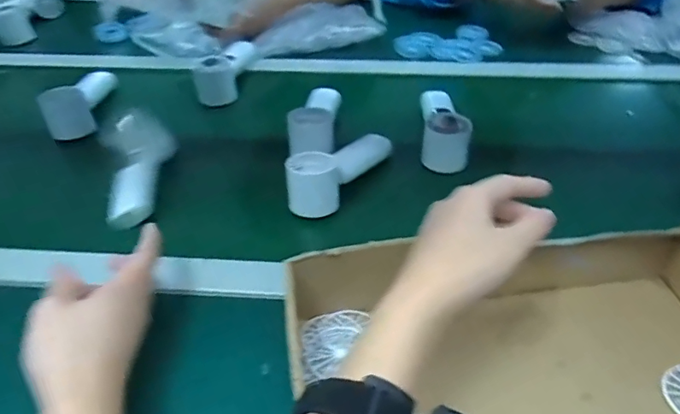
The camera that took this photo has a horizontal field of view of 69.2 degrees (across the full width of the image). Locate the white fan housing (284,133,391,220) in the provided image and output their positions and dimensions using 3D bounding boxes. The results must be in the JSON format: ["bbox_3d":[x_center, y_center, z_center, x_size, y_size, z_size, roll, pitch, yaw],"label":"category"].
[{"bbox_3d":[0.000,-0.051,0.562,0.055,0.050,0.159,28,50,27],"label":"white fan housing"}]

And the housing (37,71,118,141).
[{"bbox_3d":[-0.363,-0.154,0.694,0.052,0.070,0.153,-4,44,-3],"label":"housing"}]

